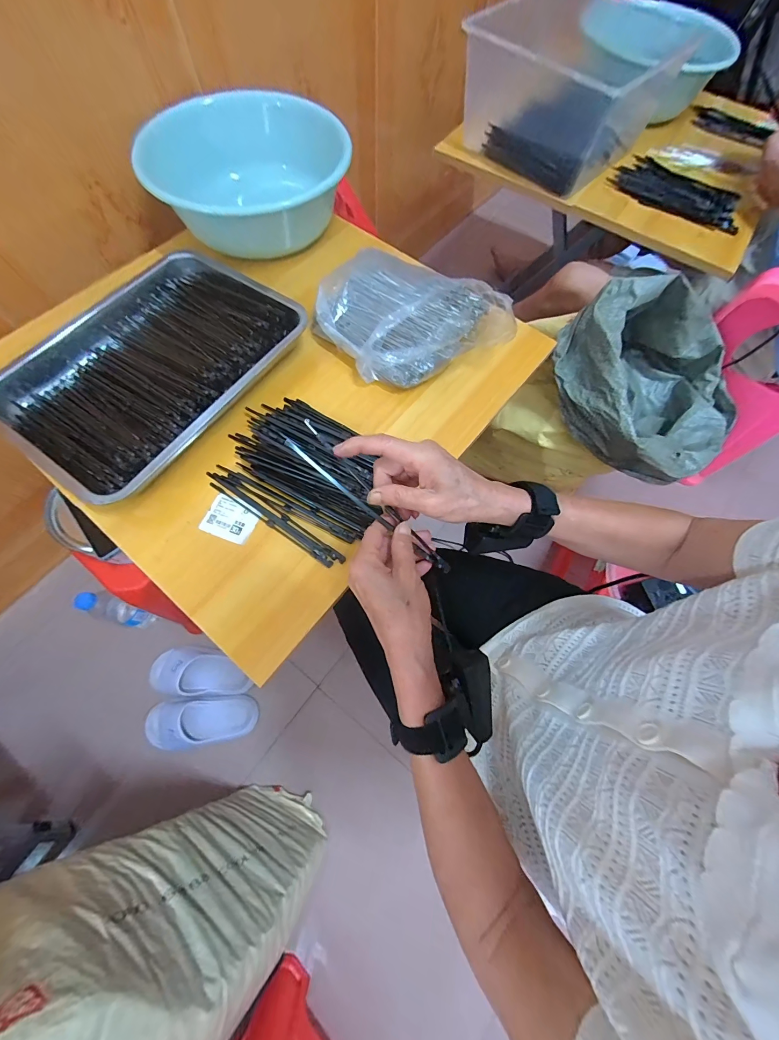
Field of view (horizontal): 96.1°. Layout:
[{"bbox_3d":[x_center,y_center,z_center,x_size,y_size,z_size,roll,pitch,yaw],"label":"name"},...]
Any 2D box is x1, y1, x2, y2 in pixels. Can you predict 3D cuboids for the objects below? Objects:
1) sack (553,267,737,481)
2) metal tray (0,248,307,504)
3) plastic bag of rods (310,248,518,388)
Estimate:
[{"bbox_3d":[0.460,-0.233,0.600,0.326,0.198,0.297,-28,73,-12],"label":"sack"},{"bbox_3d":[-0.313,-0.209,0.444,0.301,0.039,0.340,34,71,10],"label":"metal tray"},{"bbox_3d":[0.036,-0.276,0.488,0.252,0.056,0.214,28,71,8],"label":"plastic bag of rods"}]

